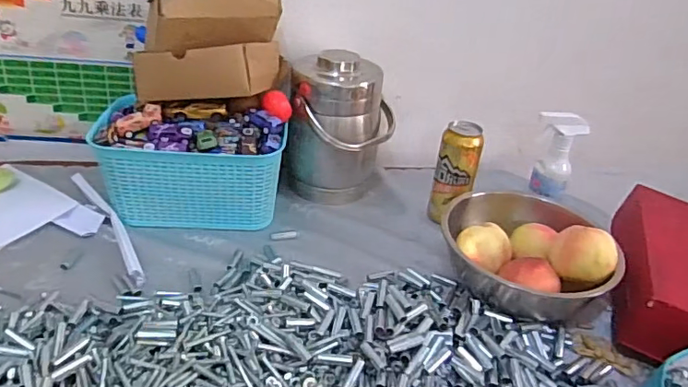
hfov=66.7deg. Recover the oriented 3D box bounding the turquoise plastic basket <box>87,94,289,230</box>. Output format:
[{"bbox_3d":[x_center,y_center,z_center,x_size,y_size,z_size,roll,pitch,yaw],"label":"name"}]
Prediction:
[{"bbox_3d":[-0.232,-0.034,0.808,0.274,0.136,0.129,4,32,-4],"label":"turquoise plastic basket"}]

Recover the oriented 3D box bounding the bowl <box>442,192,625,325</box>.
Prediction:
[{"bbox_3d":[0.250,0.090,0.726,0.212,0.118,0.212,4,32,-3],"label":"bowl"}]

